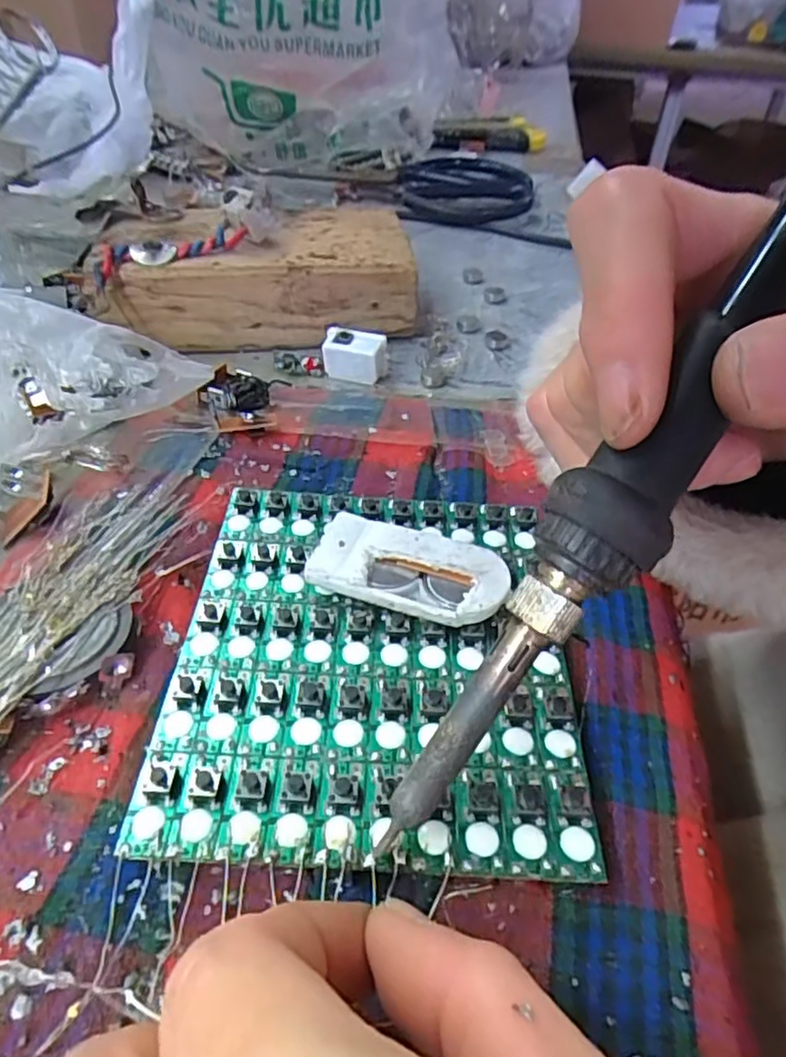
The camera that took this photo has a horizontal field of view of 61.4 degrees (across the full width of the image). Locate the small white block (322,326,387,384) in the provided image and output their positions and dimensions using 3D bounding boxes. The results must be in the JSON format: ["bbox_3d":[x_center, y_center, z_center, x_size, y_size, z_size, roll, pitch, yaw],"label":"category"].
[{"bbox_3d":[-0.017,-0.075,0.287,0.026,0.018,0.013,19,46,16],"label":"small white block"}]

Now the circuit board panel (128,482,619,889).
[{"bbox_3d":[-0.004,0.027,0.166,0.094,0.006,0.106,3,44,1],"label":"circuit board panel"}]

